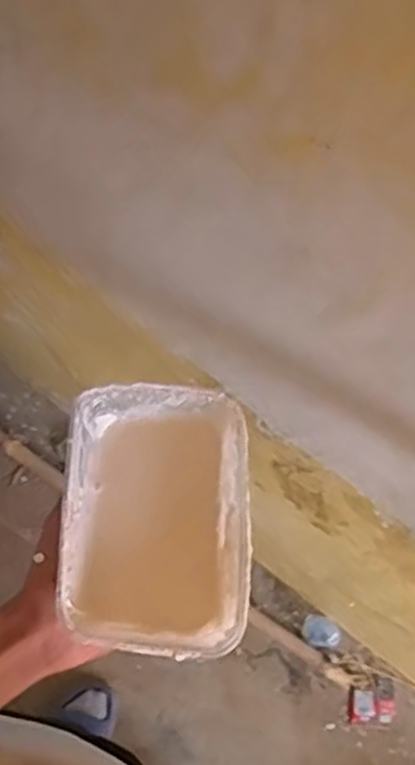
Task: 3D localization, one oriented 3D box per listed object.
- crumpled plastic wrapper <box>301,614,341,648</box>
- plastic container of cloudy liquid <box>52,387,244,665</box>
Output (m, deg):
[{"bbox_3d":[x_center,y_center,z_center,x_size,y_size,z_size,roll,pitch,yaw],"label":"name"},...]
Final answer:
[{"bbox_3d":[0.224,0.489,1.440,0.074,0.045,0.062,16,68,4],"label":"crumpled plastic wrapper"},{"bbox_3d":[-0.033,0.088,0.487,0.114,0.054,0.171,-1,72,0],"label":"plastic container of cloudy liquid"}]

